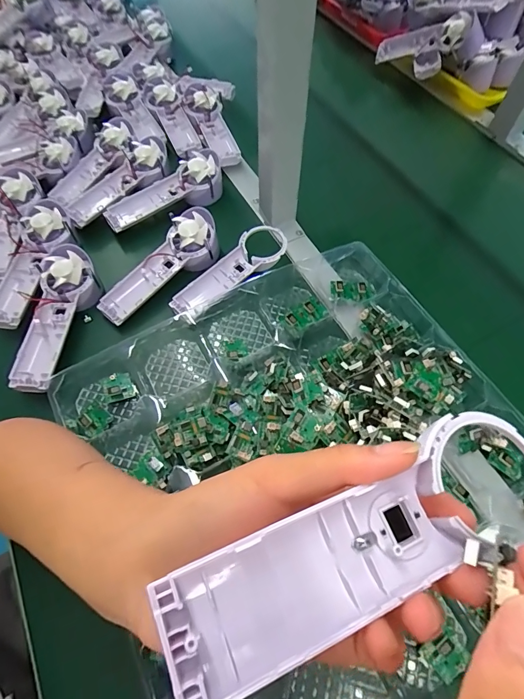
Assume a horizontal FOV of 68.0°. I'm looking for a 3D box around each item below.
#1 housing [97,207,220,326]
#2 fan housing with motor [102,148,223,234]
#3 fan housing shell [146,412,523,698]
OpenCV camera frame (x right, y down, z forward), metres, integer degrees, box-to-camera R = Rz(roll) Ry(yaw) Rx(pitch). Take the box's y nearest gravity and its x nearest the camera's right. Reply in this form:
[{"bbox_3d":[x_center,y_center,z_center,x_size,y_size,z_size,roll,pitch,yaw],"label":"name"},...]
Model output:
[{"bbox_3d":[-0.124,-0.106,0.476,0.063,0.037,0.175,35,66,17],"label":"housing"},{"bbox_3d":[-0.140,-0.225,0.549,0.174,0.040,0.066,-23,64,-13],"label":"fan housing with motor"},{"bbox_3d":[0.046,0.076,0.155,0.169,0.019,0.052,-19,63,-18],"label":"fan housing shell"}]

